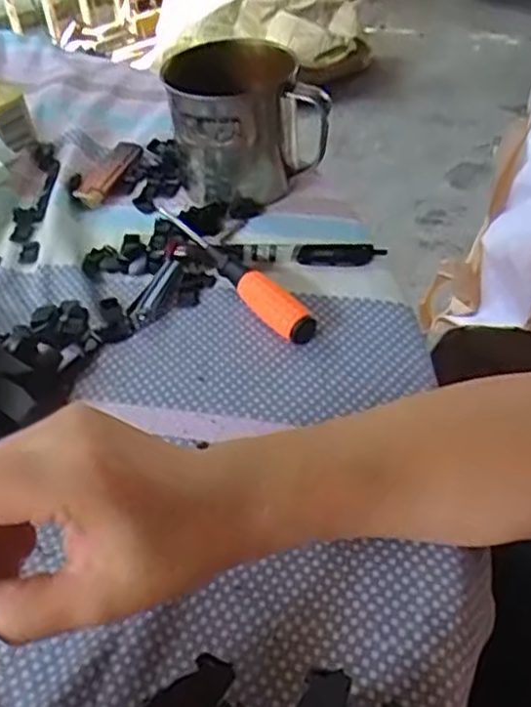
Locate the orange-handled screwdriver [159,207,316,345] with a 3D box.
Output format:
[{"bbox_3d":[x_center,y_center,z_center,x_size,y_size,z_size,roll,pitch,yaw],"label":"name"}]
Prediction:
[{"bbox_3d":[-0.021,-0.052,0.464,0.018,0.022,0.147,-29,50,-21],"label":"orange-handled screwdriver"}]

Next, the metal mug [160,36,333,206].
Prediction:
[{"bbox_3d":[-0.013,-0.163,0.519,0.101,0.083,0.082,-10,46,-4],"label":"metal mug"}]

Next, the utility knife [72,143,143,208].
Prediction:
[{"bbox_3d":[-0.120,-0.138,0.570,0.022,0.011,0.082,10,48,16],"label":"utility knife"}]

